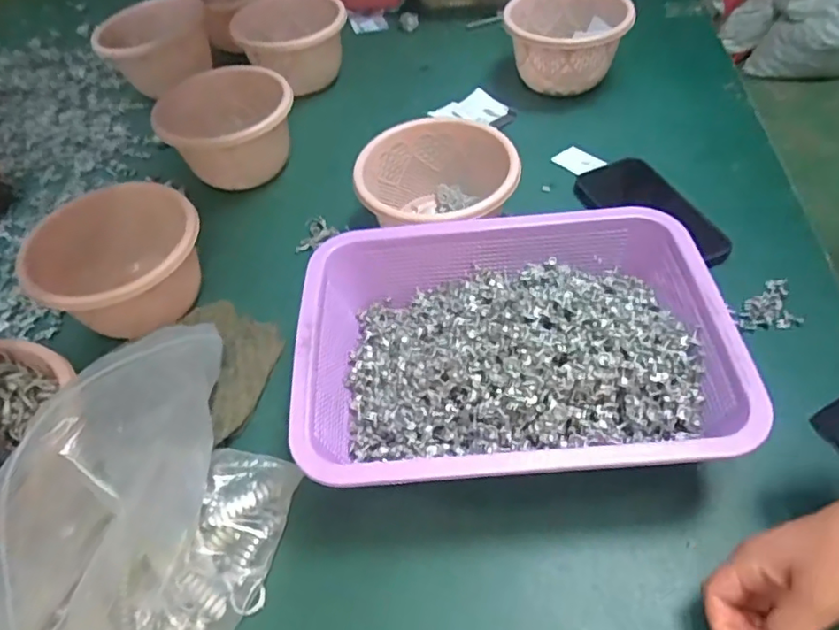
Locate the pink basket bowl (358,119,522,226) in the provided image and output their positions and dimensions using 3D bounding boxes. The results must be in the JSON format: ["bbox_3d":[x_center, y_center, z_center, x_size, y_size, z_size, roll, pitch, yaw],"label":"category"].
[{"bbox_3d":[0.017,-0.108,0.564,0.142,0.095,0.137,-2,51,3],"label":"pink basket bowl"}]

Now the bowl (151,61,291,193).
[{"bbox_3d":[-0.207,-0.205,0.658,0.133,0.093,0.124,-2,51,3],"label":"bowl"}]

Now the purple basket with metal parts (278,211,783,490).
[{"bbox_3d":[0.065,0.029,0.449,0.302,0.090,0.221,-4,51,1],"label":"purple basket with metal parts"}]

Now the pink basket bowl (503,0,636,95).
[{"bbox_3d":[0.178,-0.337,0.722,0.145,0.084,0.138,1,51,5],"label":"pink basket bowl"}]

